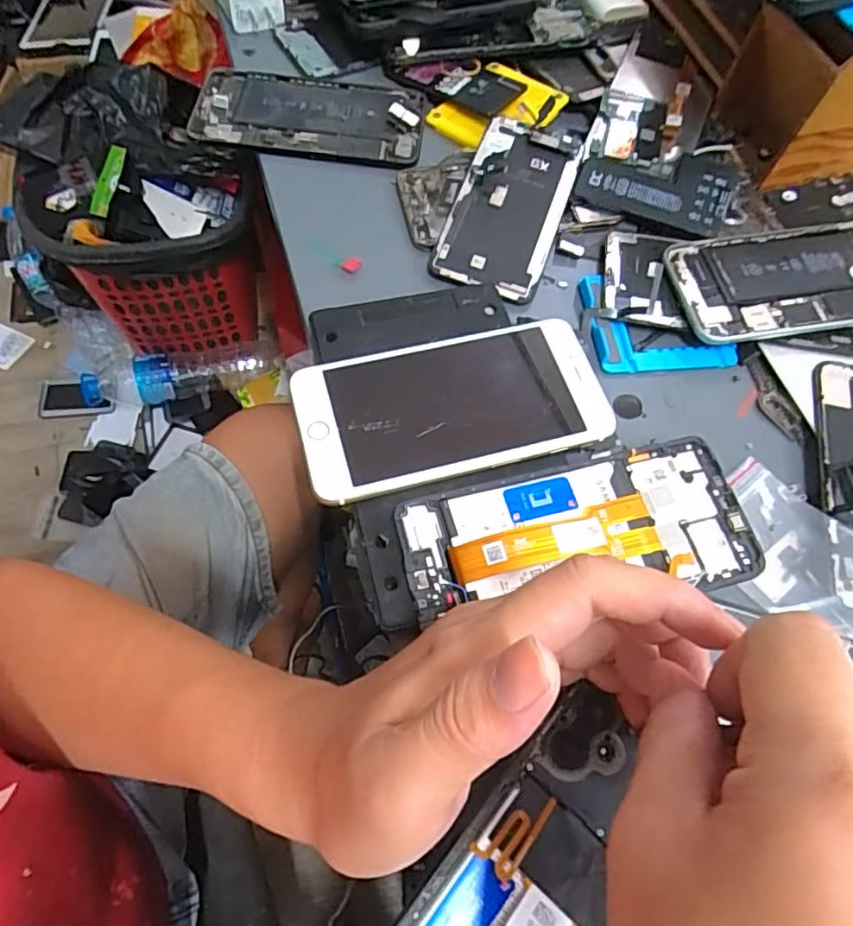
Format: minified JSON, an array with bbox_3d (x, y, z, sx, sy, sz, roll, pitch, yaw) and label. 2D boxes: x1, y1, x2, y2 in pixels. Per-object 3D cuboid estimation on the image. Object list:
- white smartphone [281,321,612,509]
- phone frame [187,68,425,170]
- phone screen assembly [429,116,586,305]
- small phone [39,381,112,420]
[{"bbox_3d":[0.014,-0.029,0.305,0.153,0.009,0.077,-13,64,-9],"label":"white smartphone"},{"bbox_3d":[-0.081,-0.243,0.416,0.155,0.008,0.077,8,63,2],"label":"phone frame"},{"bbox_3d":[0.054,-0.165,0.378,0.065,0.014,0.134,20,71,3],"label":"phone screen assembly"},{"bbox_3d":[-0.650,-0.121,1.112,0.132,0.014,0.077,-2,64,-6],"label":"small phone"}]

